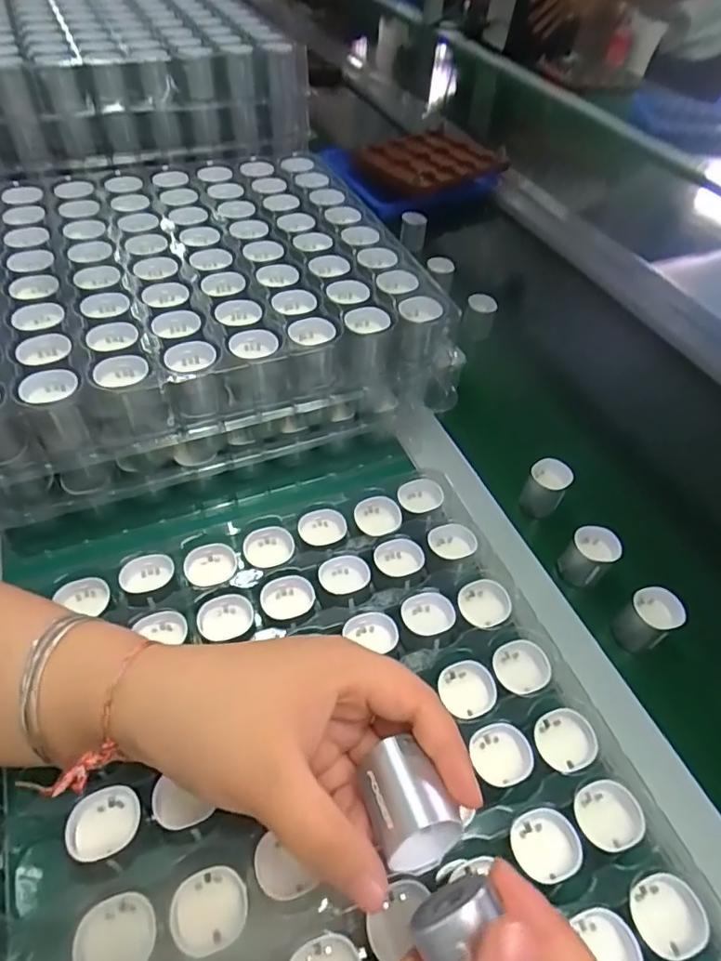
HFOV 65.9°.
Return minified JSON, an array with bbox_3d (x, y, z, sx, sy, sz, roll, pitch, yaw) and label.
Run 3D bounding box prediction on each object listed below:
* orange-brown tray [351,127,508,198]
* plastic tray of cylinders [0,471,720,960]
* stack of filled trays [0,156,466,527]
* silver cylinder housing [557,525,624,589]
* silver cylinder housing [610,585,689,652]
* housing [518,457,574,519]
[{"bbox_3d":[0.099,-0.471,0.816,0.211,0.034,0.138,-33,60,-28],"label":"orange-brown tray"},{"bbox_3d":[-0.022,0.156,0.267,0.295,0.043,0.322,-16,53,-18],"label":"plastic tray of cylinders"},{"bbox_3d":[-0.139,-0.142,0.444,0.334,0.089,0.301,-17,53,-18],"label":"stack of filled trays"},{"bbox_3d":[0.160,0.054,0.389,0.030,0.033,0.031,3,50,-3],"label":"silver cylinder housing"},{"bbox_3d":[0.186,0.090,0.359,0.029,0.038,0.029,3,50,-3],"label":"silver cylinder housing"},{"bbox_3d":[0.143,0.006,0.428,0.030,0.041,0.025,29,53,18],"label":"housing"}]

